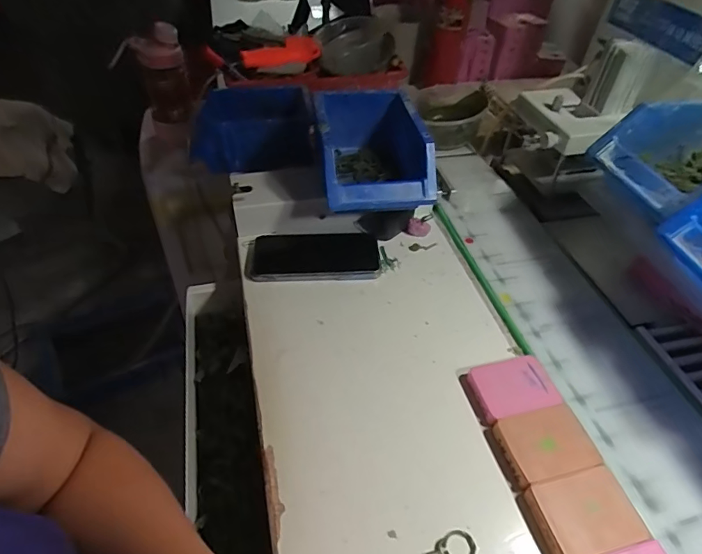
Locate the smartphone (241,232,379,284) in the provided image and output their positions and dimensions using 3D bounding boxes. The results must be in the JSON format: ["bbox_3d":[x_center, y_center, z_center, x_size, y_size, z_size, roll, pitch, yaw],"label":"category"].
[{"bbox_3d":[-0.044,-0.026,0.529,0.152,0.008,0.081,0,45,-3],"label":"smartphone"}]

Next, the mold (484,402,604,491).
[{"bbox_3d":[0.157,0.137,0.371,0.076,0.015,0.053,-9,46,-12],"label":"mold"}]

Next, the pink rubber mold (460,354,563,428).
[{"bbox_3d":[0.146,0.101,0.413,0.075,0.015,0.056,-8,46,-12],"label":"pink rubber mold"}]

